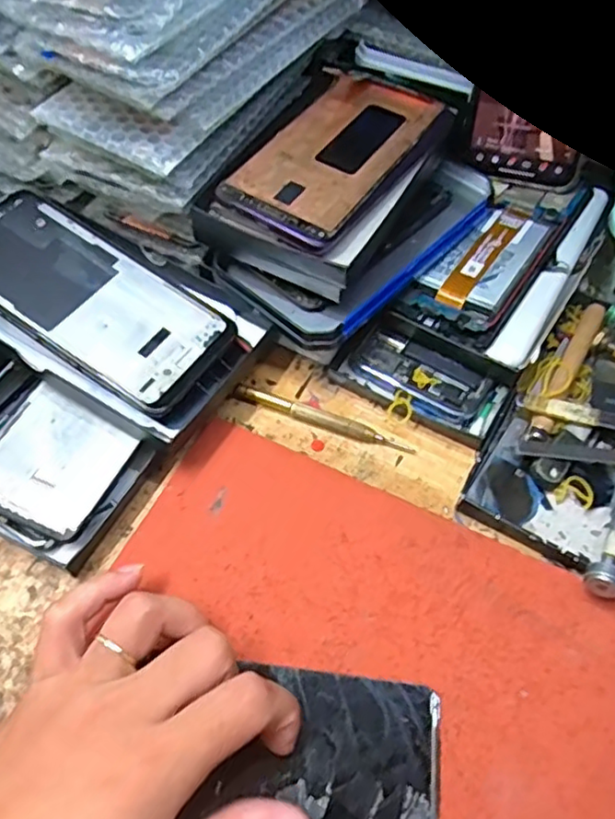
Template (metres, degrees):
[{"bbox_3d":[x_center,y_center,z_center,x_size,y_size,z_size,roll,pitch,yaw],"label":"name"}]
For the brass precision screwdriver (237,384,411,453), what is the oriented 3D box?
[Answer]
[{"bbox_3d":[0.009,0.006,0.366,0.104,0.009,0.009,19,59,10],"label":"brass precision screwdriver"}]

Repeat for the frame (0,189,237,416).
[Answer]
[{"bbox_3d":[-0.120,-0.063,0.356,0.156,0.008,0.070,34,64,5],"label":"frame"}]

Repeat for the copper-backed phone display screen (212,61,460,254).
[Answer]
[{"bbox_3d":[0.020,-0.152,0.380,0.079,0.009,0.148,29,62,13],"label":"copper-backed phone display screen"}]

